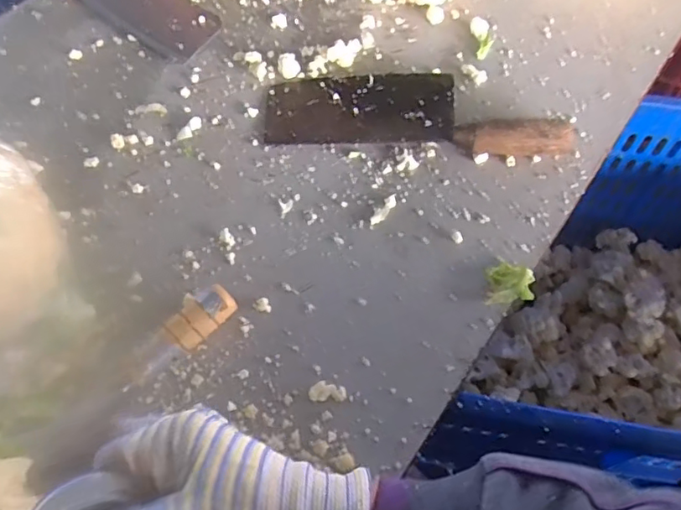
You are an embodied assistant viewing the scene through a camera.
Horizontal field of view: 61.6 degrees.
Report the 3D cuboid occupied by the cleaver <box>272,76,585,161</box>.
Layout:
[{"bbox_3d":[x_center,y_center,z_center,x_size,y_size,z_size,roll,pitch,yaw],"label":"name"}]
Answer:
[{"bbox_3d":[0.065,-0.132,0.511,0.264,0.030,0.086,7,60,3],"label":"cleaver"}]

